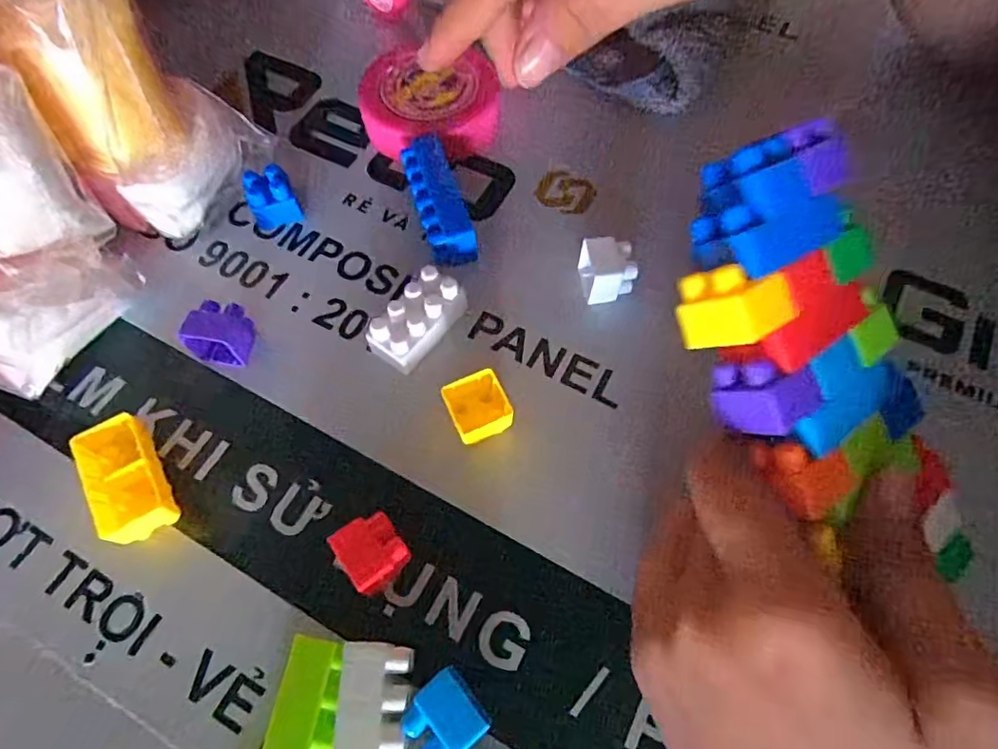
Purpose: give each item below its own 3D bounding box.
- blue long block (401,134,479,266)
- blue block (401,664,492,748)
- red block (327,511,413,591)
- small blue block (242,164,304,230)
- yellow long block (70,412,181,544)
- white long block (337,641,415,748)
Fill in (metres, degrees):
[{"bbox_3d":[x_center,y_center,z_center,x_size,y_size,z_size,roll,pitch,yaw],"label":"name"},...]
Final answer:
[{"bbox_3d":[-0.026,-0.075,0.249,0.019,0.019,0.061,-16,65,-7],"label":"blue long block"},{"bbox_3d":[-0.015,0.099,0.165,0.020,0.019,0.019,-37,69,-16],"label":"blue block"},{"bbox_3d":[-0.040,0.058,0.185,0.018,0.020,0.022,-34,68,-15],"label":"red block"},{"bbox_3d":[-0.100,-0.078,0.252,0.019,0.019,0.018,-25,66,-11],"label":"small blue block"},{"bbox_3d":[-0.129,0.036,0.199,0.022,0.018,0.040,-27,67,-12],"label":"yellow long block"},{"bbox_3d":[-0.035,0.099,0.165,0.019,0.019,0.039,-1,64,0],"label":"white long block"}]

